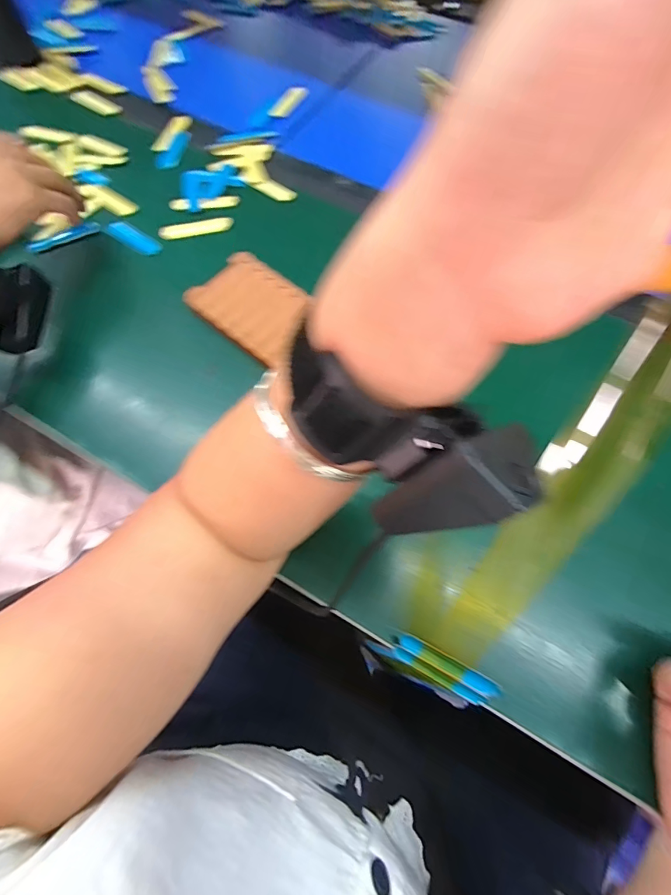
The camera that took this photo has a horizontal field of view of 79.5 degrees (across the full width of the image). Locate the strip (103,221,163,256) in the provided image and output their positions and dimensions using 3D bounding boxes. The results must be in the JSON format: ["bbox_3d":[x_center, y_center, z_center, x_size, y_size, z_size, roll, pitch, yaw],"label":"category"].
[{"bbox_3d":[-0.205,-0.213,0.411,0.063,0.007,0.025,38,69,8],"label":"strip"}]

